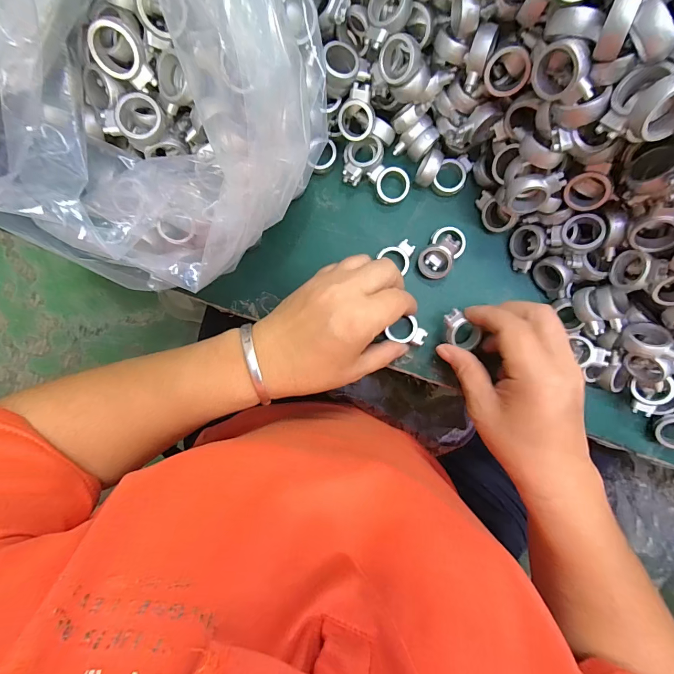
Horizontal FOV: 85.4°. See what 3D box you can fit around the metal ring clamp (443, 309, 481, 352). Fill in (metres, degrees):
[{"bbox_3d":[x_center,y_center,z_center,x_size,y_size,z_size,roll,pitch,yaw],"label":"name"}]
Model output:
[{"bbox_3d":[0.092,-0.004,0.275,0.032,0.011,0.021,44,95,2],"label":"metal ring clamp"}]

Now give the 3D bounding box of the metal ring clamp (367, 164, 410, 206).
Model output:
[{"bbox_3d":[0.043,-0.119,0.284,0.030,0.013,0.029,0,93,5],"label":"metal ring clamp"}]

